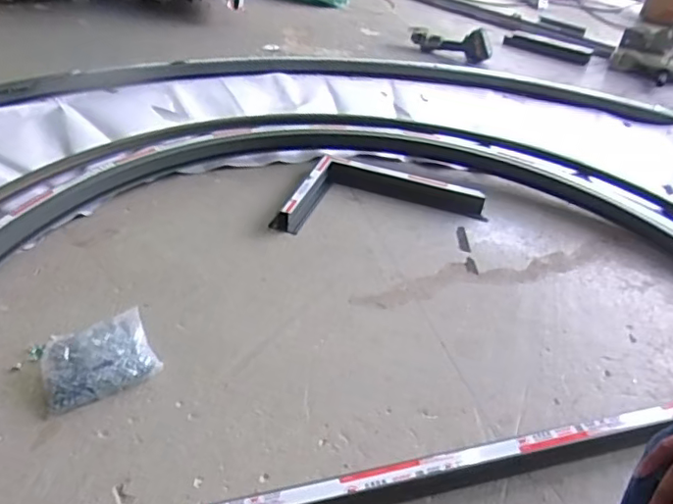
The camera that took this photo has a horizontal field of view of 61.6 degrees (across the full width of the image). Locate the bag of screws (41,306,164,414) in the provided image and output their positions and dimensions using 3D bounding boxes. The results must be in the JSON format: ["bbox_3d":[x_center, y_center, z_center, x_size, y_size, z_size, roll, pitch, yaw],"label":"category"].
[{"bbox_3d":[-0.414,0.181,0.977,0.182,0.034,0.164,-20,44,-28],"label":"bag of screws"}]

